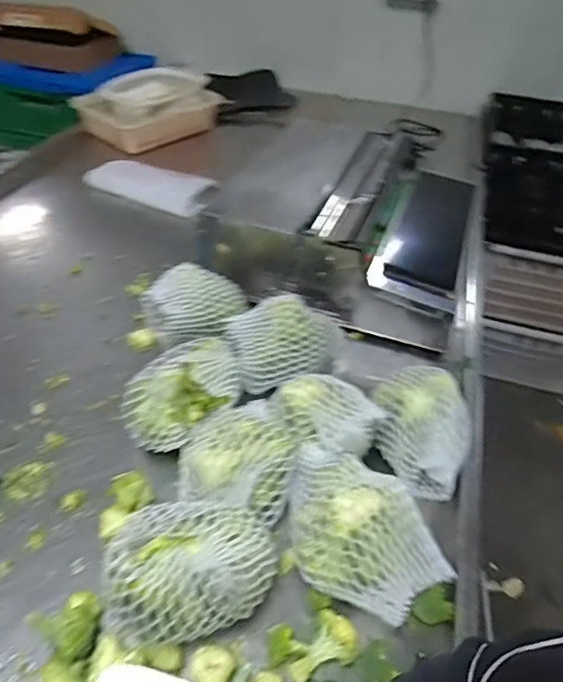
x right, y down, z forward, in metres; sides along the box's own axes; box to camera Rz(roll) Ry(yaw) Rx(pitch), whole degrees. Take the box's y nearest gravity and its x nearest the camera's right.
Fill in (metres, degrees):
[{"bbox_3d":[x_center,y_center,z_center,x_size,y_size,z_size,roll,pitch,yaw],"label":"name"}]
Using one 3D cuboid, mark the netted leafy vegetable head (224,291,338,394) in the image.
[{"bbox_3d":[0.004,-0.001,0.736,0.149,0.089,0.106,-17,49,-20],"label":"netted leafy vegetable head"}]

